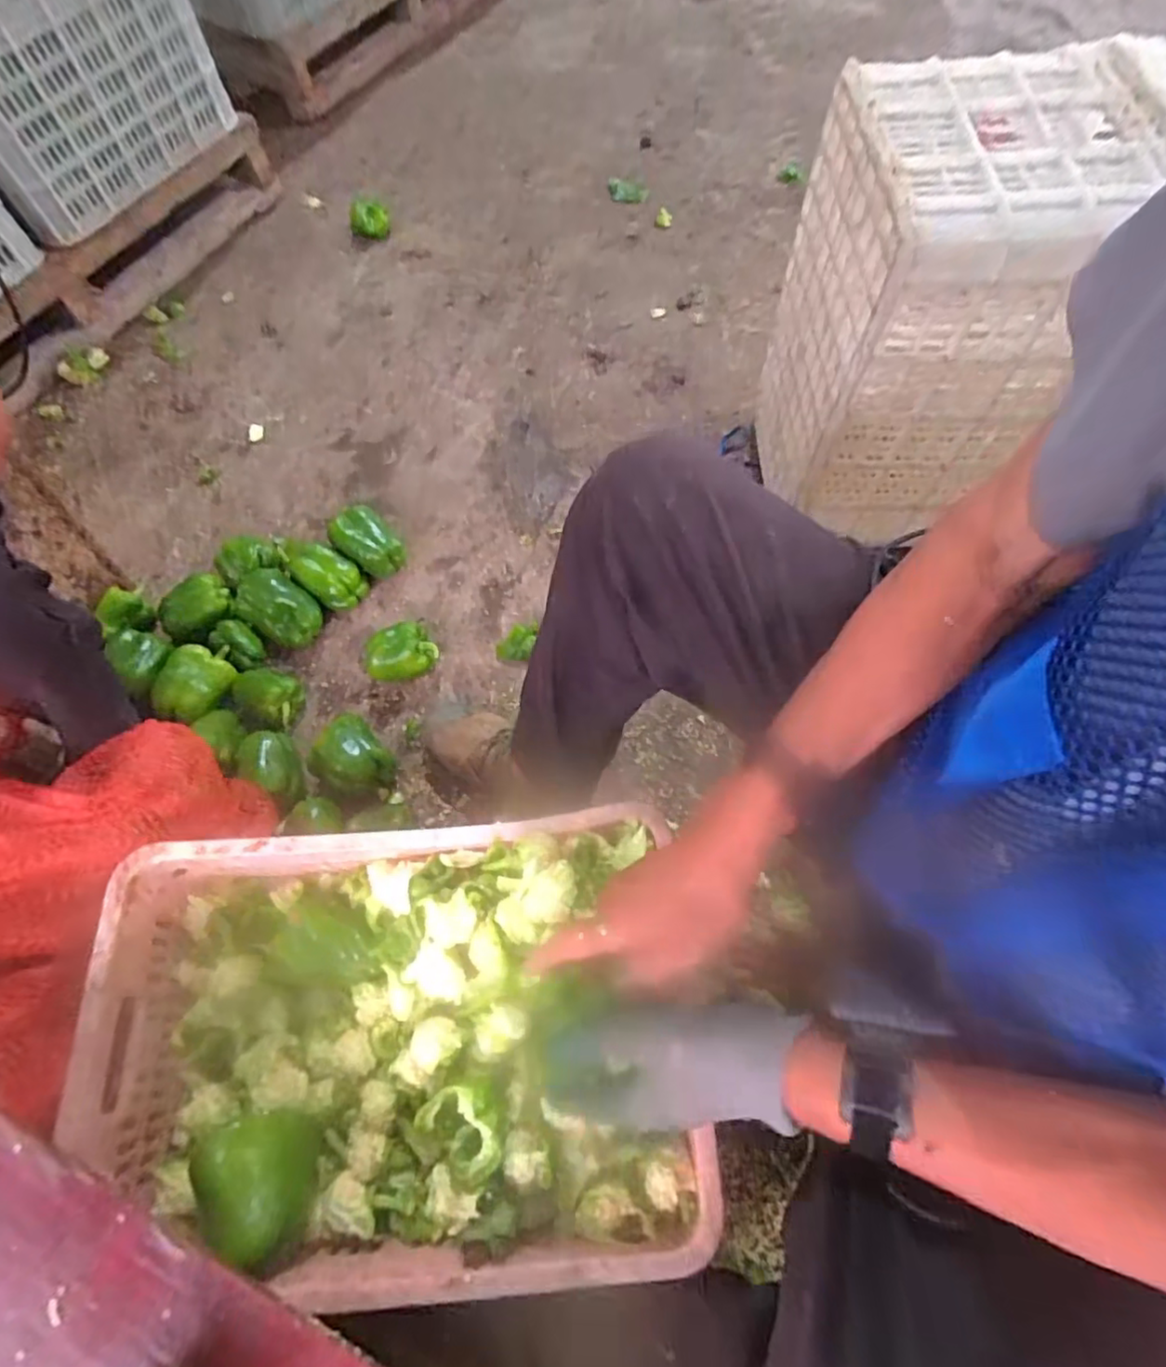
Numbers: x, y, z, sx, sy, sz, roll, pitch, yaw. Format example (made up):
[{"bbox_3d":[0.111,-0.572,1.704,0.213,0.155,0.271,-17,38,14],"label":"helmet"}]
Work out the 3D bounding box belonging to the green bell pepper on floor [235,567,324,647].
[{"bbox_3d":[-0.469,-0.114,0.994,0.129,0.077,0.091,26,69,13],"label":"green bell pepper on floor"}]

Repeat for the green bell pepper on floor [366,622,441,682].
[{"bbox_3d":[-0.270,-0.042,0.953,0.102,0.074,0.082,-4,65,0],"label":"green bell pepper on floor"}]

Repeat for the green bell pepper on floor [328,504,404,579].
[{"bbox_3d":[-0.346,-0.226,1.032,0.098,0.091,0.085,36,71,16],"label":"green bell pepper on floor"}]

